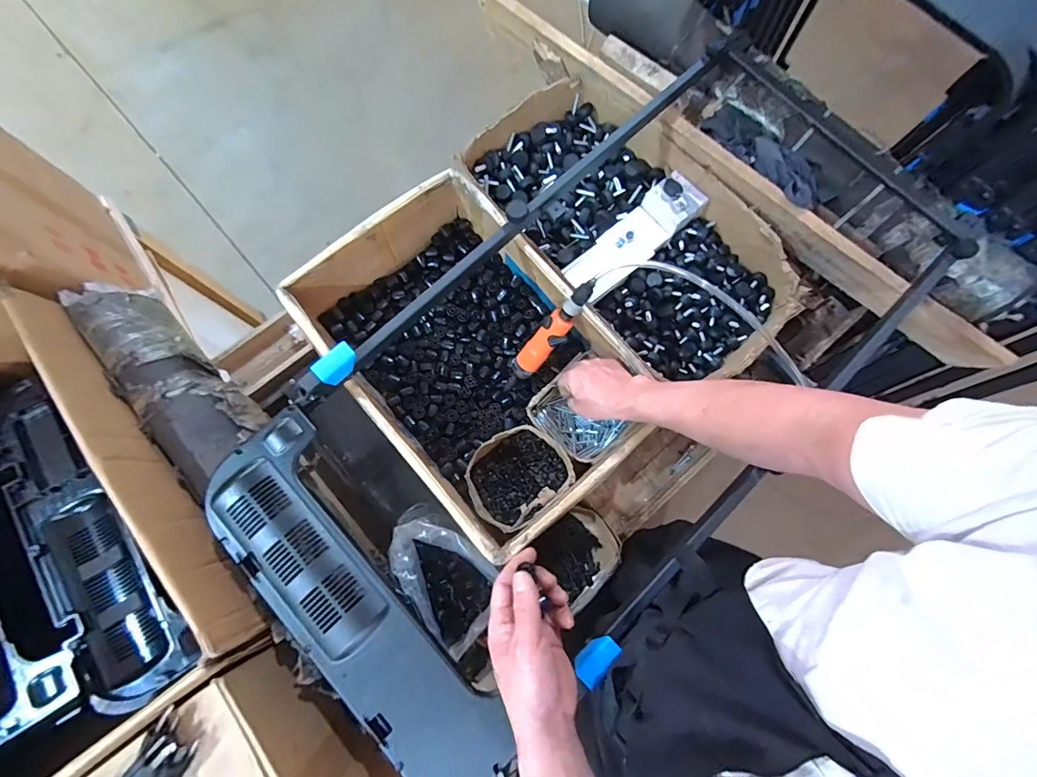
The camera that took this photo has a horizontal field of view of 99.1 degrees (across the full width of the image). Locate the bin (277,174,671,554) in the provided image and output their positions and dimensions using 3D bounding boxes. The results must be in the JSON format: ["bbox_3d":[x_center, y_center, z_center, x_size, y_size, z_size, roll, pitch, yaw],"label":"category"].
[{"bbox_3d":[-0.067,-0.046,0.718,0.356,0.160,0.530,-42,82,-9],"label":"bin"}]

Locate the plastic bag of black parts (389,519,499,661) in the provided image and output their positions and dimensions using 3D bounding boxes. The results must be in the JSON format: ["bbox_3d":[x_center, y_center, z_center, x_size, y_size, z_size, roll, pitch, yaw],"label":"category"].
[{"bbox_3d":[-0.096,0.263,0.627,0.110,0.075,0.180,-34,81,-8],"label":"plastic bag of black parts"}]

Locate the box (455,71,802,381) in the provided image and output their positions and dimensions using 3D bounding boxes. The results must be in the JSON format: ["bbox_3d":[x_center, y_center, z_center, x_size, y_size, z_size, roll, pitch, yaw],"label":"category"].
[{"bbox_3d":[0.186,-0.277,0.776,0.350,0.117,0.593,-44,83,-9],"label":"box"}]

